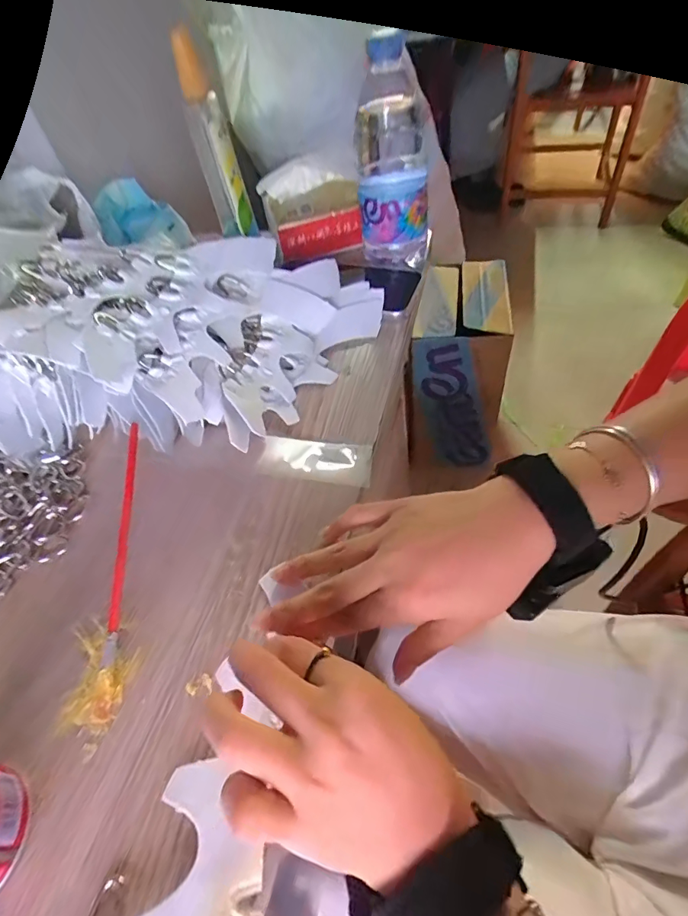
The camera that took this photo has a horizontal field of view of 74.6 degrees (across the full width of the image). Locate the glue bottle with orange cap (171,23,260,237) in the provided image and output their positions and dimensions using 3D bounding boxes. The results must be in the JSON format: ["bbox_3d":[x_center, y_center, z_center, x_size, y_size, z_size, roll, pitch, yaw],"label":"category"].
[{"bbox_3d":[-0.122,-0.296,0.430,0.037,0.160,0.028,-16,51,-3],"label":"glue bottle with orange cap"}]

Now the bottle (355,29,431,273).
[{"bbox_3d":[0.049,-0.282,0.429,0.070,0.171,0.059,-1,51,9],"label":"bottle"}]

